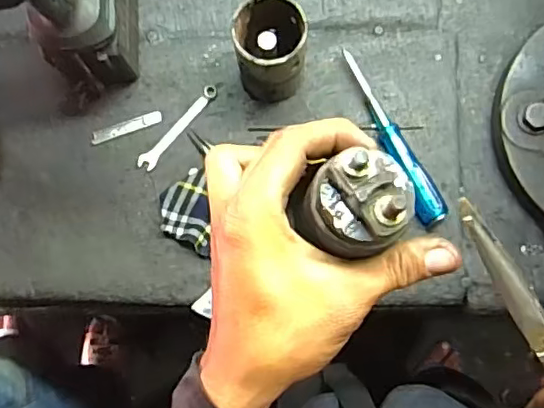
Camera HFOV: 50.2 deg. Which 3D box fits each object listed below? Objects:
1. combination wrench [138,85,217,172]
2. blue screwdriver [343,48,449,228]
[{"bbox_3d":[-0.099,-0.081,0.609,0.017,0.007,0.111,40,86,7],"label":"combination wrench"},{"bbox_3d":[0.121,-0.069,0.581,0.027,0.029,0.191,-25,82,-1],"label":"blue screwdriver"}]

